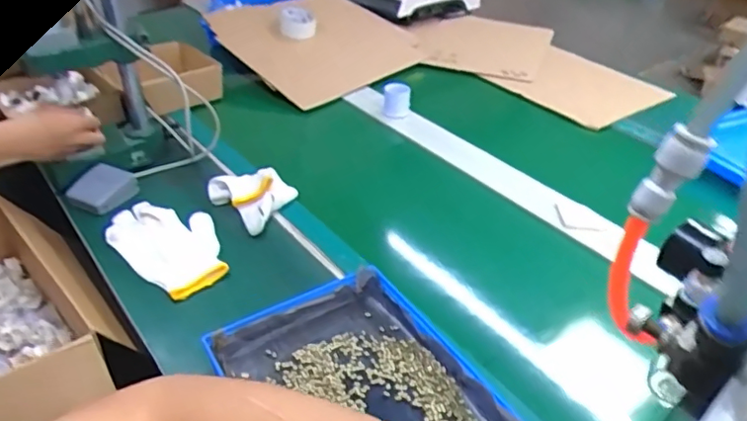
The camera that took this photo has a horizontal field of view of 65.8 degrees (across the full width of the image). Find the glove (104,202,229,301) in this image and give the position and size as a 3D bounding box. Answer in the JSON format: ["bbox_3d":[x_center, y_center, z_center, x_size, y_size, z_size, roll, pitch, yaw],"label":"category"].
[{"bbox_3d":[-0.290,0.042,0.835,0.204,0.036,0.130,29,43,32],"label":"glove"}]

